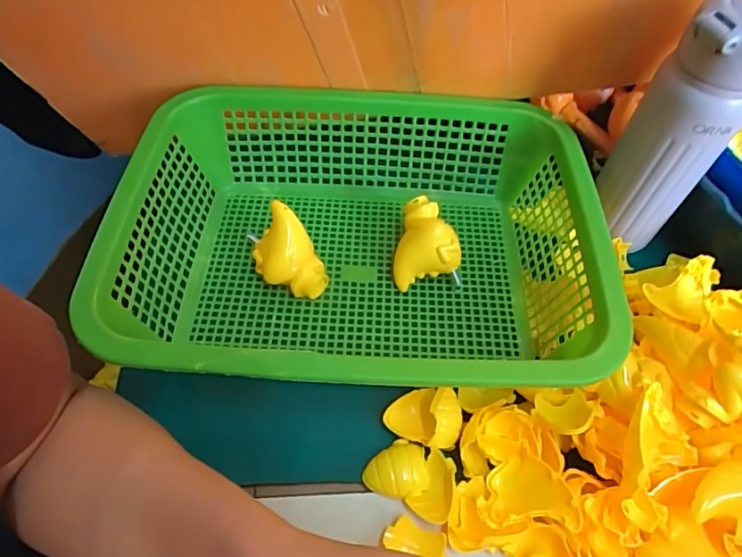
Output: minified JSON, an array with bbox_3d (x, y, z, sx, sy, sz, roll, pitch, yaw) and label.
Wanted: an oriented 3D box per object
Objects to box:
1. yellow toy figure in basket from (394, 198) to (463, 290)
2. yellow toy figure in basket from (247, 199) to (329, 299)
[{"bbox_3d":[0.047,-0.027,0.429,0.054,0.048,0.066,0,56,-2],"label":"yellow toy figure in basket"},{"bbox_3d":[-0.069,-0.015,0.409,0.043,0.063,0.065,-26,61,-18],"label":"yellow toy figure in basket"}]

